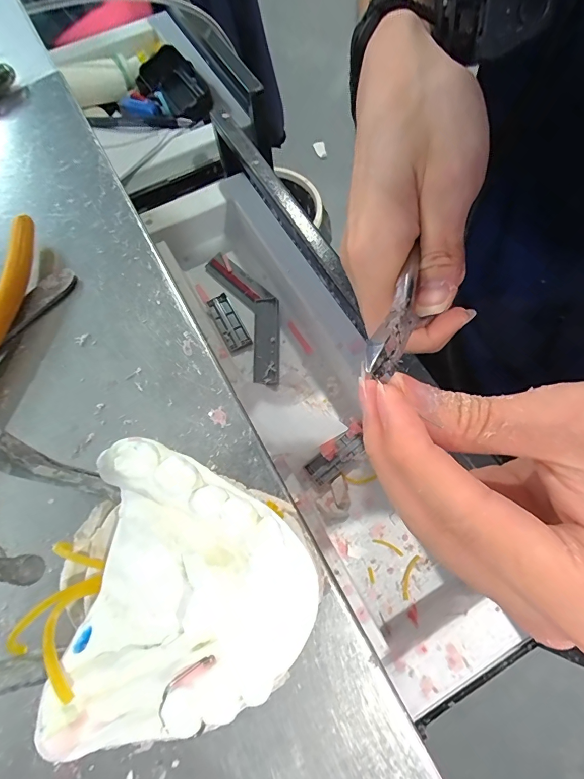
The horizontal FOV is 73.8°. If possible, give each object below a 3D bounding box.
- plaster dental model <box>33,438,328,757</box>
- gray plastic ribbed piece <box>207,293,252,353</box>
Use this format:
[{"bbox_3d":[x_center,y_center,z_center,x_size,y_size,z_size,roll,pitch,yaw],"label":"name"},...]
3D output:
[{"bbox_3d":[-0.031,0.052,0.109,0.071,0.042,0.067,-23,68,-6],"label":"plaster dental model"},{"bbox_3d":[-0.060,-0.063,0.369,0.021,0.008,0.061,-27,68,-8],"label":"gray plastic ribbed piece"}]

